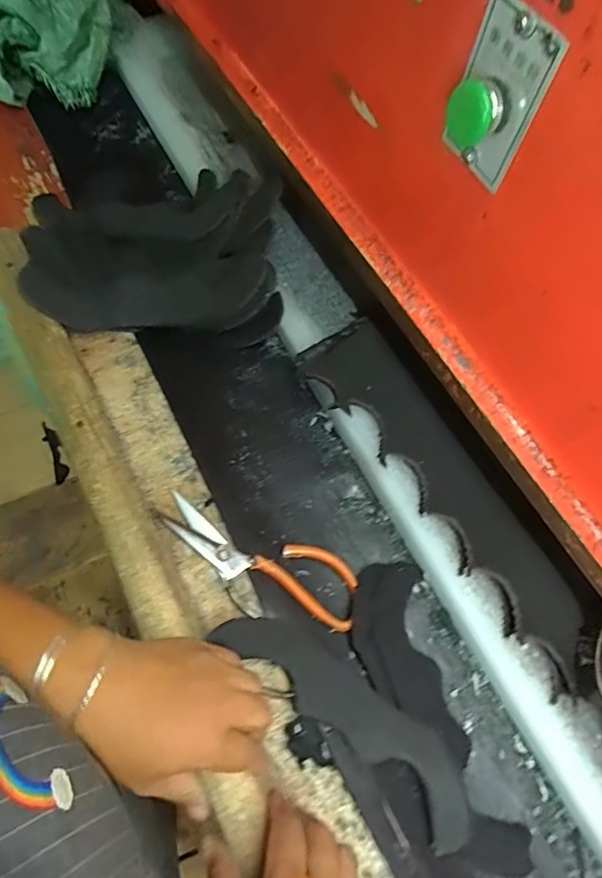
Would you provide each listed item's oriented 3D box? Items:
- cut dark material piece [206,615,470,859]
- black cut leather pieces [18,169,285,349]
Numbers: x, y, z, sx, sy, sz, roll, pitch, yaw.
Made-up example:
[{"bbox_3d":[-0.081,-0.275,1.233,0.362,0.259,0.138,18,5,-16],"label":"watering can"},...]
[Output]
[{"bbox_3d":[0.033,0.213,0.391,0.227,0.033,0.062,33,68,12],"label":"cut dark material piece"},{"bbox_3d":[-0.155,-0.197,0.562,0.263,0.092,0.203,-3,66,-4],"label":"black cut leather pieces"}]

